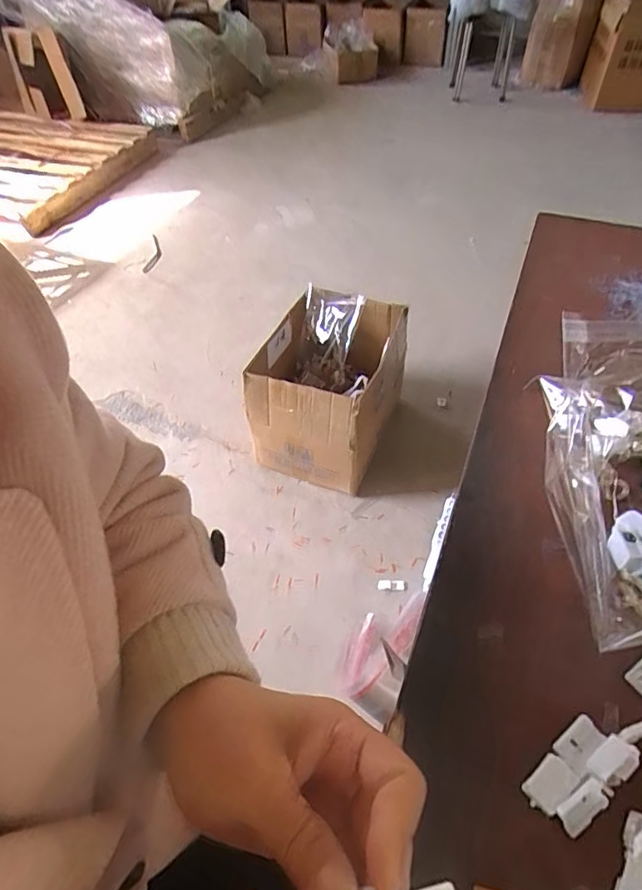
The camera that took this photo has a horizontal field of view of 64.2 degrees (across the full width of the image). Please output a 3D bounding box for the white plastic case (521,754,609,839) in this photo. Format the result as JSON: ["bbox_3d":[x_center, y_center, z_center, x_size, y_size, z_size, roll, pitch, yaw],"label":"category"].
[{"bbox_3d":[0.129,0.184,0.271,0.030,0.014,0.032,-31,54,-22],"label":"white plastic case"}]

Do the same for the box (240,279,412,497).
[{"bbox_3d":[0.021,-0.136,1.280,0.293,0.313,0.383,15,52,15],"label":"box"}]

